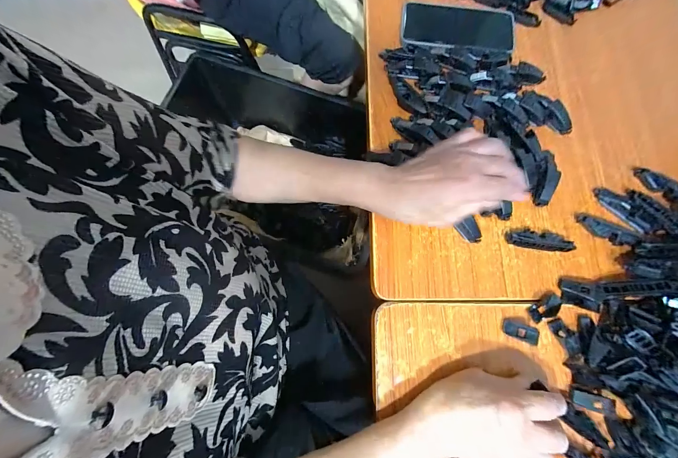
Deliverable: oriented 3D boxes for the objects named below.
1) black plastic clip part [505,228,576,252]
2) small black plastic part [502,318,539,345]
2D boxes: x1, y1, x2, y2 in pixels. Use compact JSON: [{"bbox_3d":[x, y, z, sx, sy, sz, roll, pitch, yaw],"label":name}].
[{"bbox_3d":[0.247,0.013,0.350,0.077,0.020,0.022,10,76,2],"label":"black plastic clip part"},{"bbox_3d":[0.208,0.117,0.328,0.040,0.004,0.018,19,76,4],"label":"small black plastic part"}]

